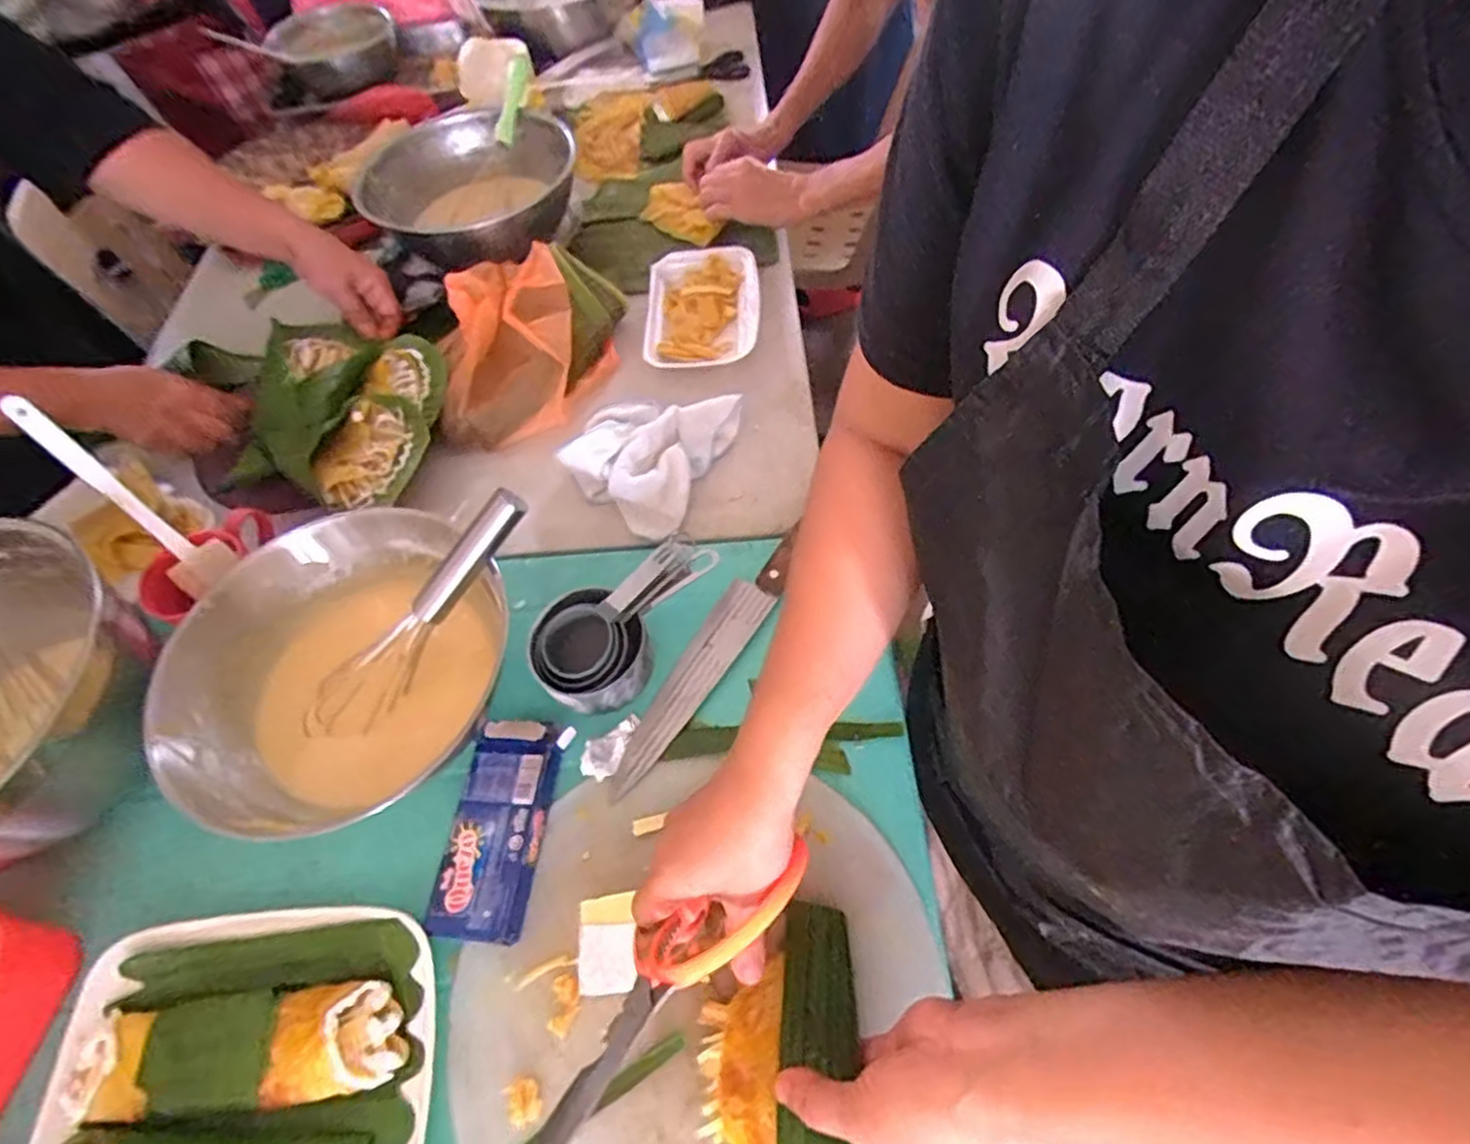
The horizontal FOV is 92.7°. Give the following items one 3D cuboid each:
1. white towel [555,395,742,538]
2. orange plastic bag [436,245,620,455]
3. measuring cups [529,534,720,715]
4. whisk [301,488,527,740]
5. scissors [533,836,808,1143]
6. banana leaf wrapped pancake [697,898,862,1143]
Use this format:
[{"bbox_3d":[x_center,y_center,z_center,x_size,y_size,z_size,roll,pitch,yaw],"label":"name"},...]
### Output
[{"bbox_3d":[-0.079,-0.119,0.635,0.125,0.045,0.157,21,63,17],"label":"white towel"},{"bbox_3d":[-0.222,-0.239,0.703,0.176,0.048,0.216,-20,59,-7],"label":"orange plastic bag"},{"bbox_3d":[-0.091,0.034,0.547,0.090,0.050,0.156,30,65,18],"label":"measuring cups"},{"bbox_3d":[-0.231,0.036,0.517,0.239,0.041,0.050,-48,65,10],"label":"whisk"},{"bbox_3d":[-0.041,0.217,0.357,0.174,0.022,0.066,-38,21,-25],"label":"scissors"},{"bbox_3d":[0.027,0.282,0.391,0.085,0.035,0.170,2,41,-3],"label":"banana leaf wrapped pancake"}]

